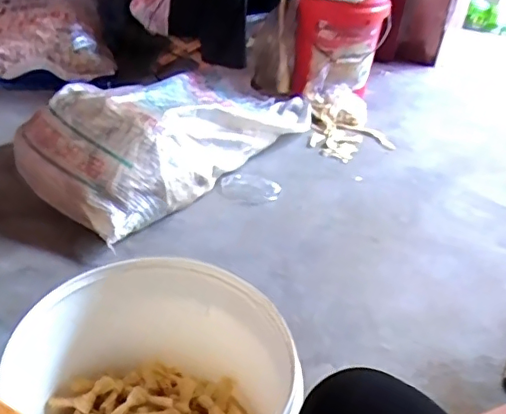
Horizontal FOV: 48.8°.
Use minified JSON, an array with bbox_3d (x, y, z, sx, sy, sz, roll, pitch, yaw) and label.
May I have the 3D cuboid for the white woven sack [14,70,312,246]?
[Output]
[{"bbox_3d":[-0.195,-0.253,1.519,0.436,0.208,0.893,27,41,25],"label":"white woven sack"}]

